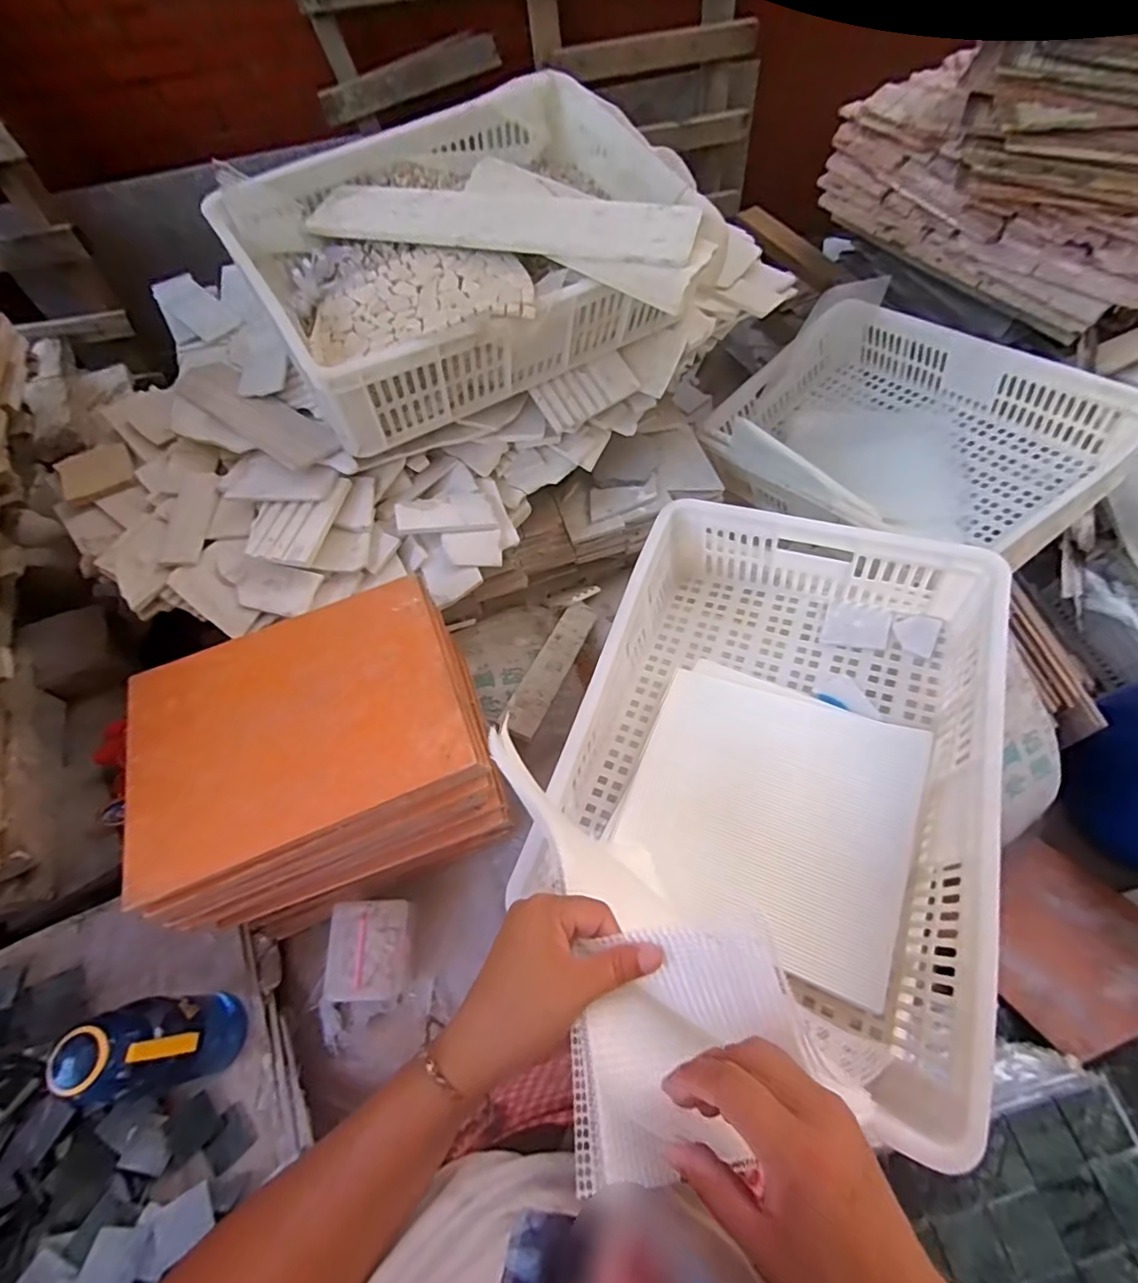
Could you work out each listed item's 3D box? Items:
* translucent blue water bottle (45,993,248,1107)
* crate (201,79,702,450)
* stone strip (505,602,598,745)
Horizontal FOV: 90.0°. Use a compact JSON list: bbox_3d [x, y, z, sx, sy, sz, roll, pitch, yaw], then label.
[{"bbox_3d":[-0.445,0.450,0.645,0.089,0.240,0.084,-10,63,-3],"label":"translucent blue water bottle"},{"bbox_3d":[-0.153,-0.569,0.867,0.658,0.194,0.513,-14,63,-5],"label":"crate"},{"bbox_3d":[-0.030,0.044,1.009,0.063,0.023,0.314,19,51,12],"label":"stone strip"}]

